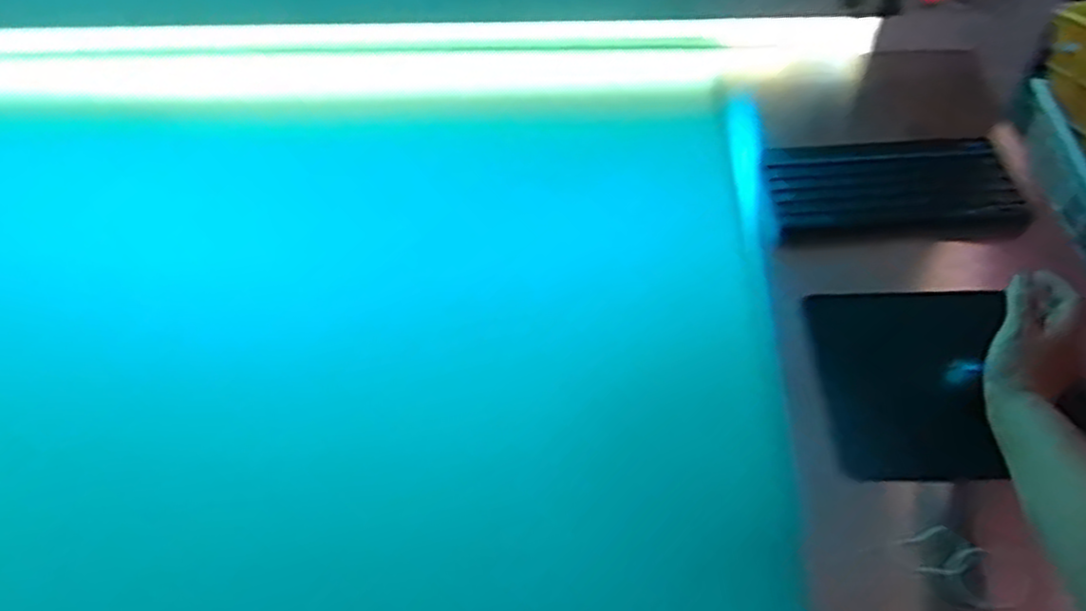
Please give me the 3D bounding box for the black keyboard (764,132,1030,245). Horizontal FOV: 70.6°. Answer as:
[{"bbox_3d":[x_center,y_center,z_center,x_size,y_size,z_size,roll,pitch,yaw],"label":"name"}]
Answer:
[{"bbox_3d":[0.394,-0.131,0.864,0.260,0.027,0.133,-4,70,4],"label":"black keyboard"}]

